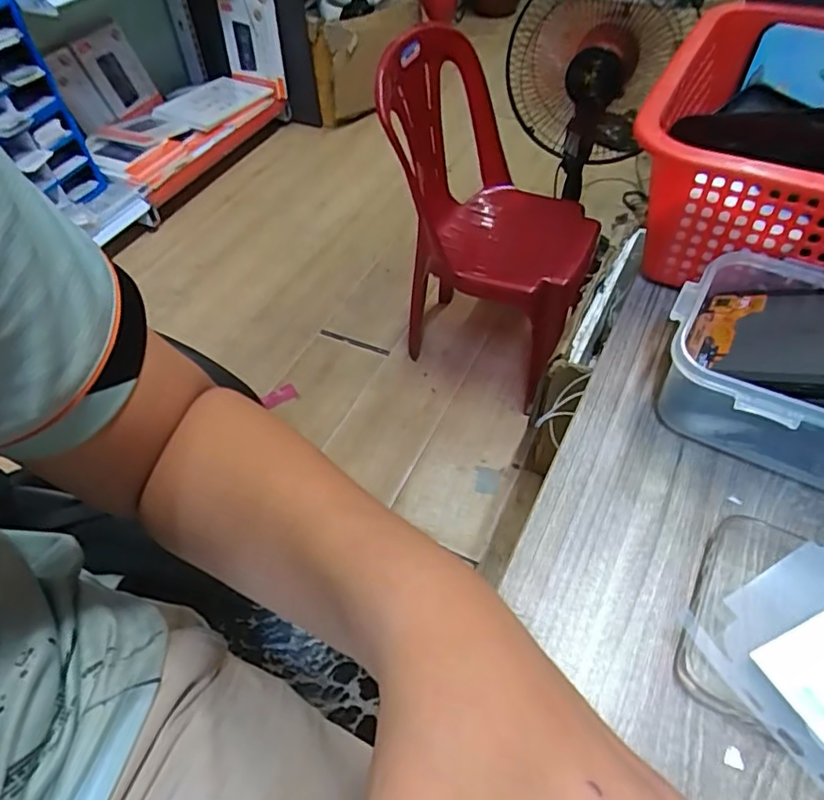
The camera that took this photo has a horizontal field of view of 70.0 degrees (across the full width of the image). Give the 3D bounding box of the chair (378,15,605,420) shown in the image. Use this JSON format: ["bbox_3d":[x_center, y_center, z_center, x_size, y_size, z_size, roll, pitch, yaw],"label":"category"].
[{"bbox_3d":[0.160,-0.361,1.151,0.380,0.556,0.444,11,52,12],"label":"chair"}]

